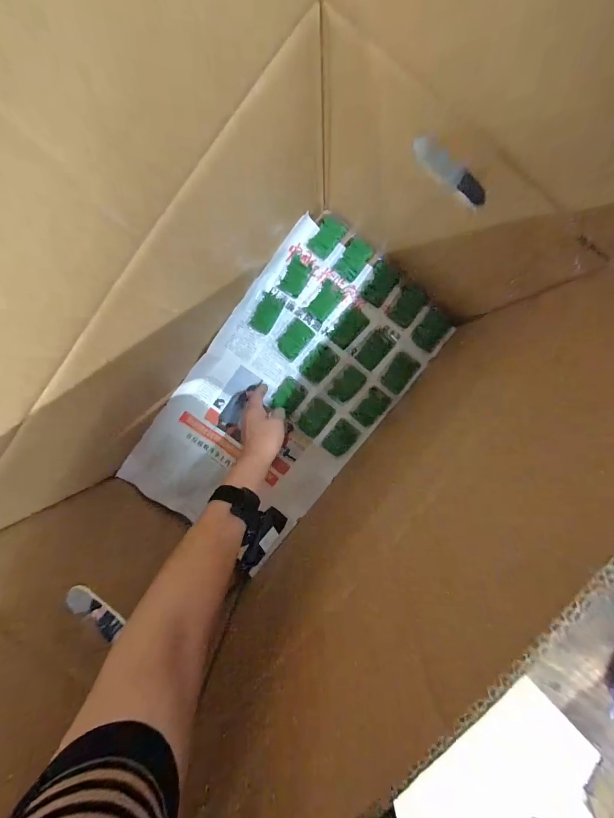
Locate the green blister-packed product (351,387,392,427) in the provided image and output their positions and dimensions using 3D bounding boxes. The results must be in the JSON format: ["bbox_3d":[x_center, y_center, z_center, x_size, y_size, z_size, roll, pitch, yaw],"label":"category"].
[{"bbox_3d":[0.108,-0.002,0.554,0.039,0.006,0.062,38,95,-1],"label":"green blister-packed product"}]

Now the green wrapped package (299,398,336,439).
[{"bbox_3d":[0.015,0.015,0.570,0.044,0.007,0.062,37,95,-1],"label":"green wrapped package"}]

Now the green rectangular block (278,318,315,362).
[{"bbox_3d":[-0.021,-0.115,0.553,0.042,0.004,0.063,41,95,-2],"label":"green rectangular block"}]

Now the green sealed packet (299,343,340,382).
[{"bbox_3d":[0.021,-0.078,0.557,0.046,0.005,0.064,42,95,-2],"label":"green sealed packet"}]

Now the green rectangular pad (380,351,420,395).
[{"bbox_3d":[0.152,-0.060,0.544,0.042,0.008,0.063,36,95,-1],"label":"green rectangular pad"}]

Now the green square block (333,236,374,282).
[{"bbox_3d":[0.076,-0.241,0.536,0.042,0.006,0.061,35,95,-1],"label":"green square block"}]

